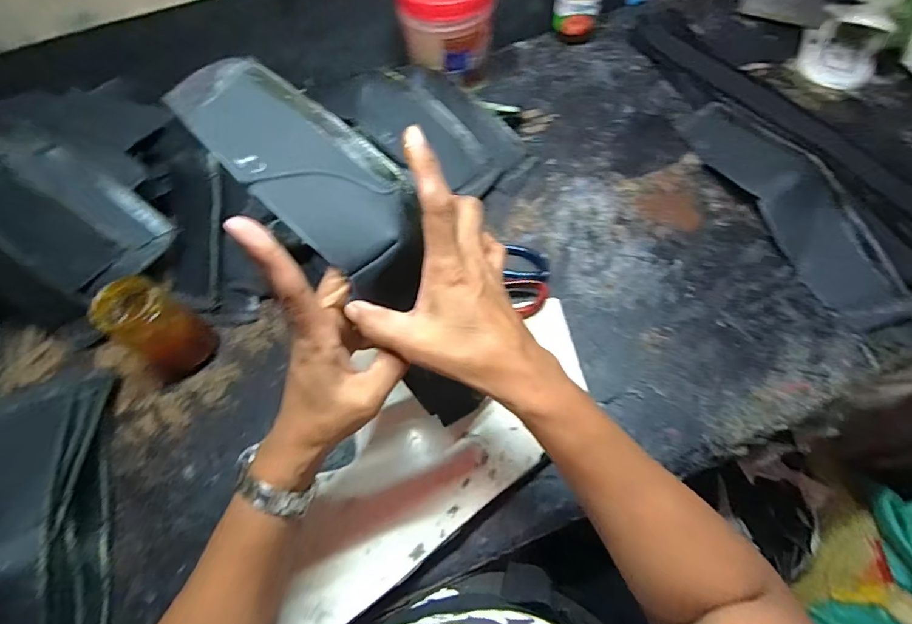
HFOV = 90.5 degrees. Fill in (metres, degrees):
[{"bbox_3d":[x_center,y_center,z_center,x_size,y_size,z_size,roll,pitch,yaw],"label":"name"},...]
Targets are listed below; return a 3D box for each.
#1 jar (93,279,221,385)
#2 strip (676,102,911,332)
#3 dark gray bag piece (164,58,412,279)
[{"bbox_3d":[-0.296,0.018,0.444,0.059,0.108,0.069,32,70,18],"label":"jar"},{"bbox_3d":[0.381,-0.136,0.519,0.086,0.041,0.336,-20,64,-6],"label":"strip"},{"bbox_3d":[-0.104,-0.104,0.297,0.173,0.009,0.082,38,65,3],"label":"dark gray bag piece"}]

